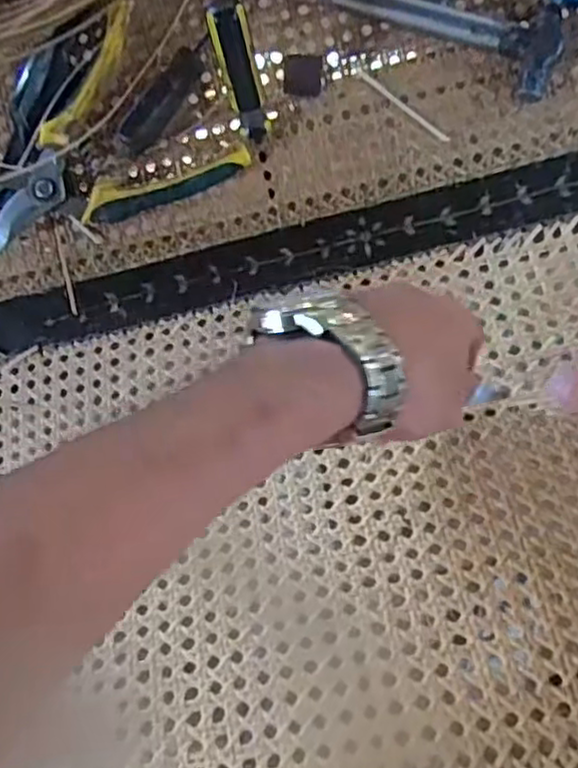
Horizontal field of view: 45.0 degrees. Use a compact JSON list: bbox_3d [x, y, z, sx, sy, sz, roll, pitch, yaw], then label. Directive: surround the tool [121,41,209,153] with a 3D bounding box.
[{"bbox_3d":[-0.085,-0.195,0.472,0.020,0.013,0.083,35,90,9],"label":"tool"}]

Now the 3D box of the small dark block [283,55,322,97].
[{"bbox_3d":[0.009,-0.212,0.479,0.026,0.004,0.028,0,85,7],"label":"small dark block"}]

